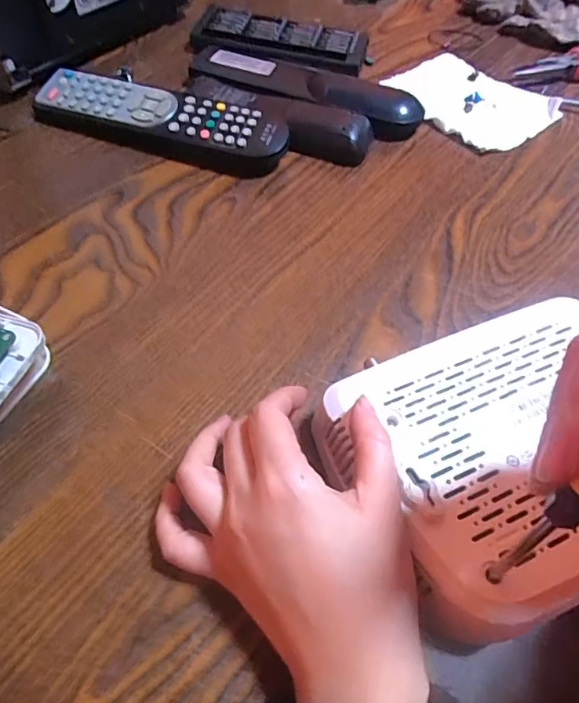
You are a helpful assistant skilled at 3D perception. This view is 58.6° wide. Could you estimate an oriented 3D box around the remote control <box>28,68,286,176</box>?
[{"bbox_3d":[-0.096,-0.173,0.388,0.189,0.029,0.047,18,56,7],"label":"remote control"}]

